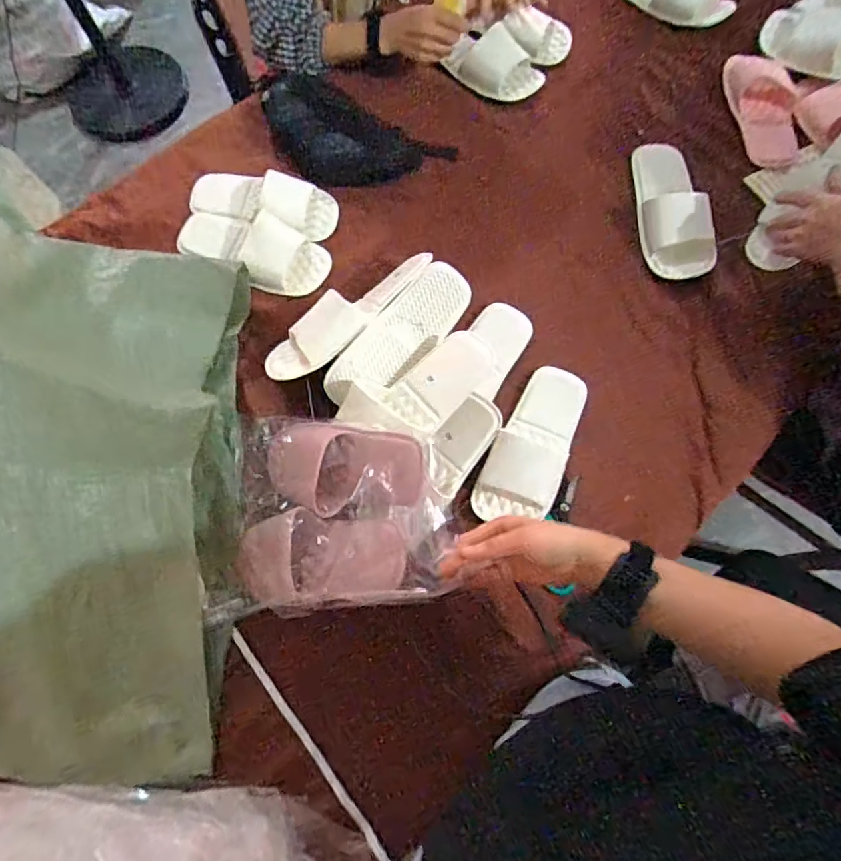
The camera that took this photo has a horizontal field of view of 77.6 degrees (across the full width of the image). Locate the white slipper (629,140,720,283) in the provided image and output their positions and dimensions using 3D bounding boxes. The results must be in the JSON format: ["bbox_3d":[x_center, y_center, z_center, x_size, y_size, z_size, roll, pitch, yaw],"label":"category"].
[{"bbox_3d":[0.373,-0.332,0.765,0.090,0.073,0.248,-2,72,1],"label":"white slipper"}]

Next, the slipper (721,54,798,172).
[{"bbox_3d":[0.554,-0.519,0.850,0.088,0.054,0.209,-16,85,-4],"label":"slipper"}]

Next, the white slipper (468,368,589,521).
[{"bbox_3d":[0.148,0.017,0.674,0.096,0.038,0.219,23,74,8],"label":"white slipper"}]

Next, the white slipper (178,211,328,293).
[{"bbox_3d":[-0.256,-0.271,0.772,0.250,0.058,0.099,24,74,9],"label":"white slipper"}]

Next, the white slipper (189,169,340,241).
[{"bbox_3d":[-0.247,-0.350,0.798,0.241,0.063,0.103,10,73,4],"label":"white slipper"}]

